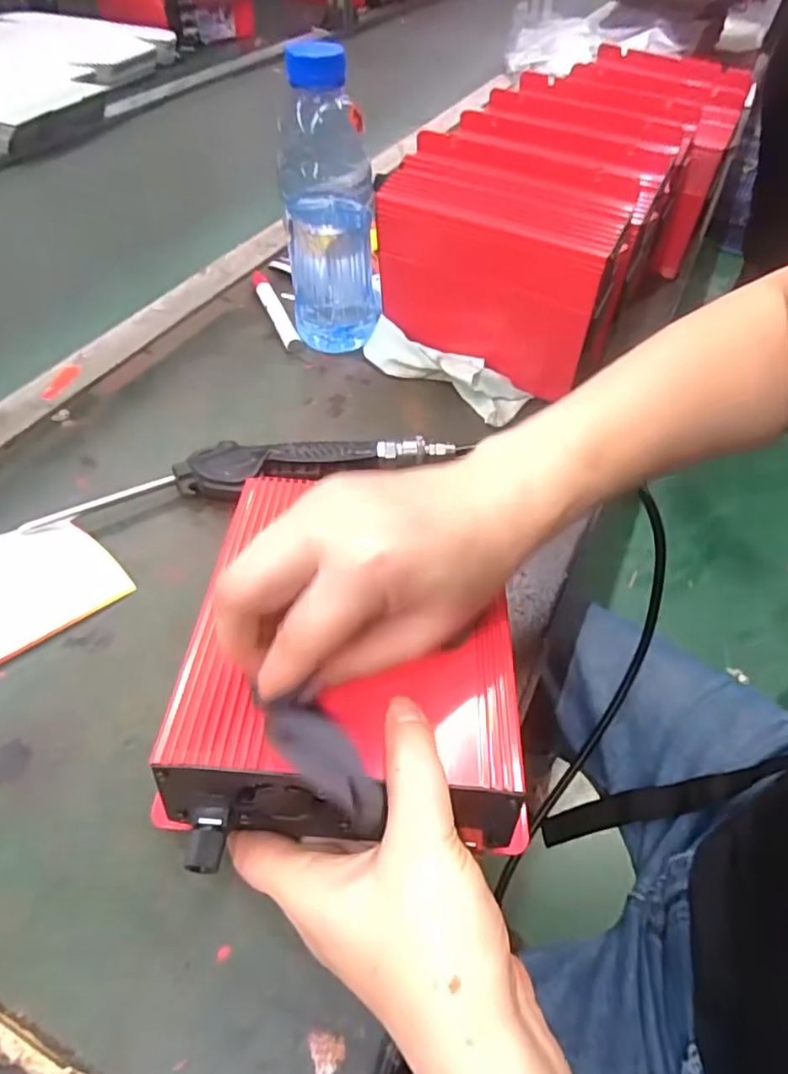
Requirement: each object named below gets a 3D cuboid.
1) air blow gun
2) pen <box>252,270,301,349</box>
[{"bbox_3d":[-0.098,-0.047,0.440,0.274,0.024,0.048,-10,51,-14],"label":"air blow gun"},{"bbox_3d":[-0.111,-0.214,0.592,0.018,0.011,0.126,-17,52,-18],"label":"pen"}]

